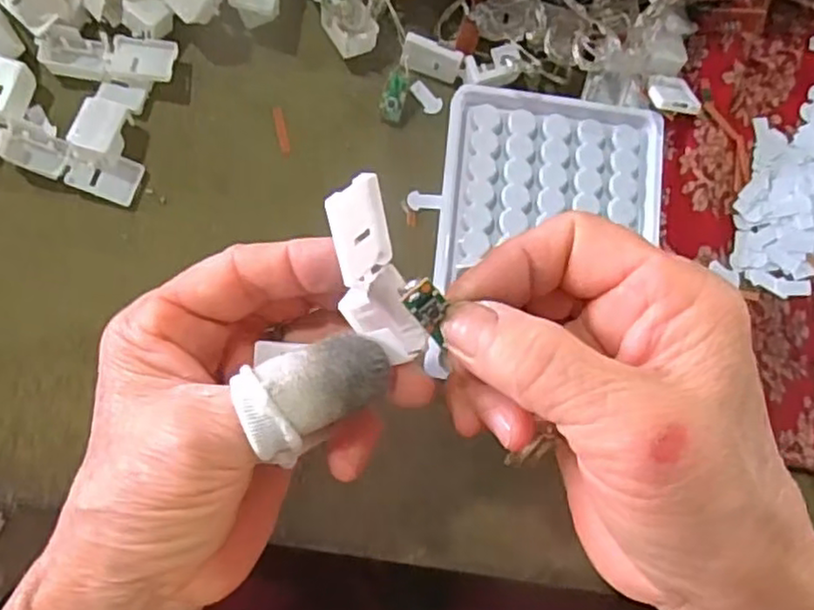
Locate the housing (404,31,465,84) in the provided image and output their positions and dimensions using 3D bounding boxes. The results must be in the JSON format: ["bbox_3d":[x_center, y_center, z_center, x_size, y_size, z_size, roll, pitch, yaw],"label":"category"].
[{"bbox_3d":[0.011,-0.109,0.306,0.026,0.015,0.013,17,86,-4],"label":"housing"}]

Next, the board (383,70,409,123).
[{"bbox_3d":[-0.005,-0.093,0.304,0.009,0.004,0.021,11,106,-4],"label":"board"}]

